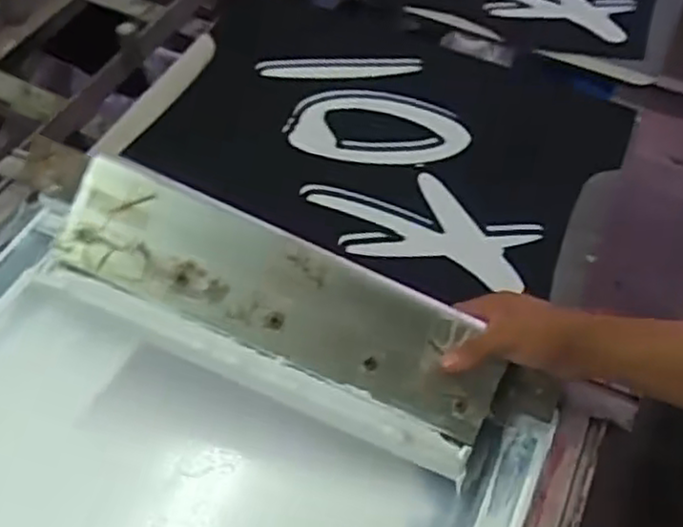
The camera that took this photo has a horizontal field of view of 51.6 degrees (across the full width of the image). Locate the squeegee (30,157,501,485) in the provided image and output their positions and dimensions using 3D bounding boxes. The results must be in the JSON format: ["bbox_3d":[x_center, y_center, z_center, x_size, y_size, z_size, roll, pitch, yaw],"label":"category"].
[{"bbox_3d":[-0.046,0.036,0.555,0.353,0.030,0.115,27,86,-1],"label":"squeegee"}]

